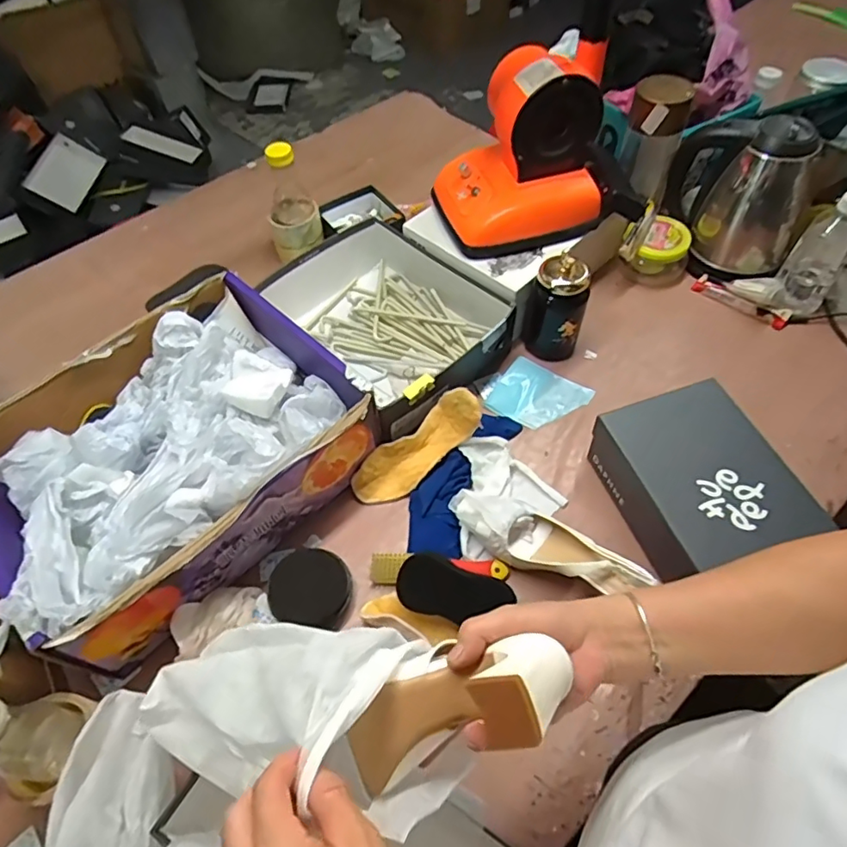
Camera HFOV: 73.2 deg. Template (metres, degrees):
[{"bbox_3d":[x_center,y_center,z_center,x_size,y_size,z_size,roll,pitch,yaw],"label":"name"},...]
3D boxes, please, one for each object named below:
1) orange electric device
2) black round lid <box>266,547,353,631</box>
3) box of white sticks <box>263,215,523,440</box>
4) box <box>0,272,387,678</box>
[{"bbox_3d":[0.162,-0.383,0.792,0.276,0.205,0.154,-13,56,-5],"label":"orange electric device"},{"bbox_3d":[-0.130,0.192,0.664,0.091,0.030,0.087,-2,56,2],"label":"black round lid"},{"bbox_3d":[-0.065,-0.167,0.858,0.261,0.104,0.373,-34,60,-18],"label":"box of white sticks"},{"bbox_3d":[-0.301,0.031,0.690,0.320,0.157,0.394,39,66,25],"label":"box"}]

